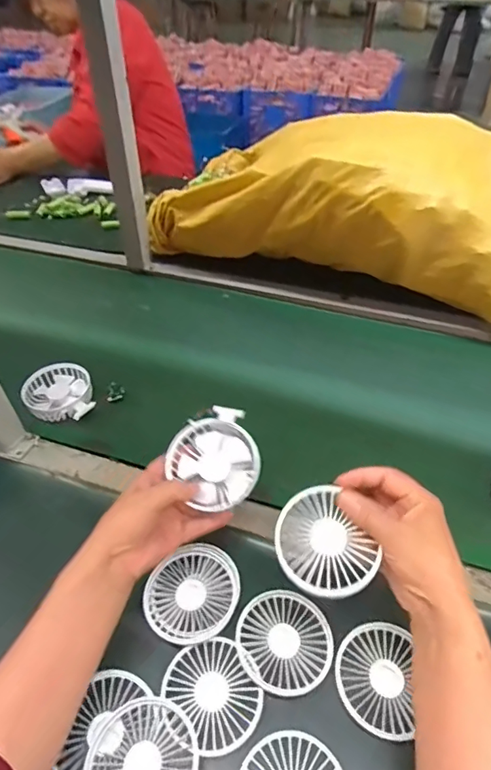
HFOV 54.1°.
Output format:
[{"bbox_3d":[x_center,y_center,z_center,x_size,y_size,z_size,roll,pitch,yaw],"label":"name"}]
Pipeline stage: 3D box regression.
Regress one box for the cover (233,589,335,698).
[{"bbox_3d":[0.037,0.235,0.445,0.086,0.006,0.086,28,52,26],"label":"cover"}]

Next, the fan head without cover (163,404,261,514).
[{"bbox_3d":[-0.030,0.075,0.485,0.085,0.034,0.096,-18,67,4],"label":"fan head without cover"}]

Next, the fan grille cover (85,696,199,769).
[{"bbox_3d":[-0.082,0.301,0.381,0.085,0.018,0.087,25,51,24],"label":"fan grille cover"}]

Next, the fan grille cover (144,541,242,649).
[{"bbox_3d":[-0.051,0.202,0.468,0.091,0.015,0.083,-30,52,-25],"label":"fan grille cover"}]

